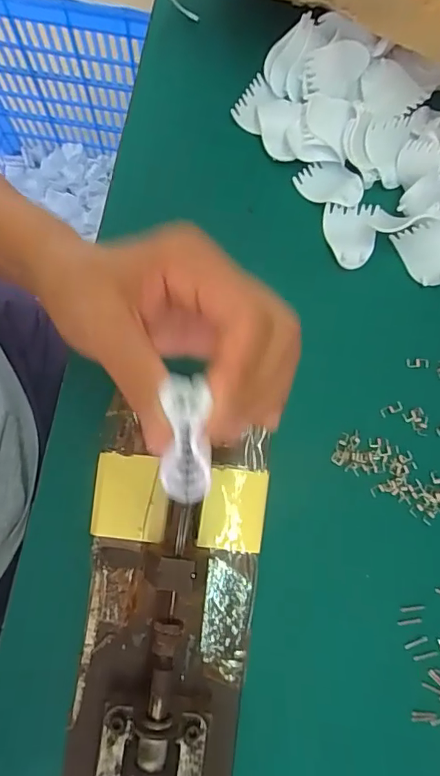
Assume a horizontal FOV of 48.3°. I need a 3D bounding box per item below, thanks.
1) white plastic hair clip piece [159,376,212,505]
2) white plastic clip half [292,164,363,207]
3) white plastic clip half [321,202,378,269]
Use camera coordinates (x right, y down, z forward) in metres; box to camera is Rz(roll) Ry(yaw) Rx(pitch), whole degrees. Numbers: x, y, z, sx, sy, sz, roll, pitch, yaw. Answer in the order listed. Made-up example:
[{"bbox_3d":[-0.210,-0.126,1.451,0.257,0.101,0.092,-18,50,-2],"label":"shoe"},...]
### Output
[{"bbox_3d":[-0.013,0.024,0.192,0.019,0.014,0.058,2,118,0],"label":"white plastic hair clip piece"},{"bbox_3d":[0.079,-0.148,0.355,0.048,0.011,0.032,13,80,-1],"label":"white plastic clip half"},{"bbox_3d":[0.093,-0.109,0.352,0.035,0.009,0.045,-4,81,-4],"label":"white plastic clip half"}]

